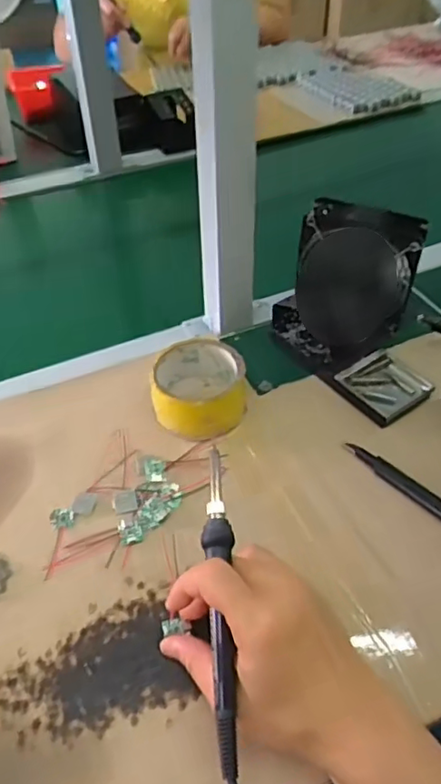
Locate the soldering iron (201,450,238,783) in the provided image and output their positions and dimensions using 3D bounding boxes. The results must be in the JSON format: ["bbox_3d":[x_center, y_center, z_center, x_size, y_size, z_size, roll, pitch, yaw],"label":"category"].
[{"bbox_3d":[0.000,0.124,0.370,0.020,0.017,0.196,-3,58,-1],"label":"soldering iron"}]

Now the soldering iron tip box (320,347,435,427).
[{"bbox_3d":[0.155,-0.009,0.570,0.073,0.013,0.075,-30,52,-24],"label":"soldering iron tip box"}]

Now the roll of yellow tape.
[{"bbox_3d":[-0.019,-0.001,0.542,0.084,0.046,0.090,-3,46,-1],"label":"roll of yellow tape"}]

